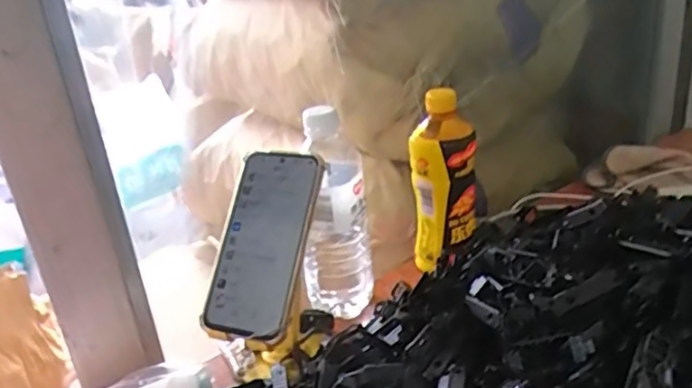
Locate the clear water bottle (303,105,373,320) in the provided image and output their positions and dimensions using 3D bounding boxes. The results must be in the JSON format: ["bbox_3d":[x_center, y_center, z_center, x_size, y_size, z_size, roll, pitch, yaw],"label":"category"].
[{"bbox_3d":[-0.013,0.020,0.613,0.065,0.213,0.080,-8,24,-3],"label":"clear water bottle"}]

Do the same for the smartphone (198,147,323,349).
[{"bbox_3d":[-0.073,0.042,0.539,0.082,0.165,0.016,7,-14,27],"label":"smartphone"}]

